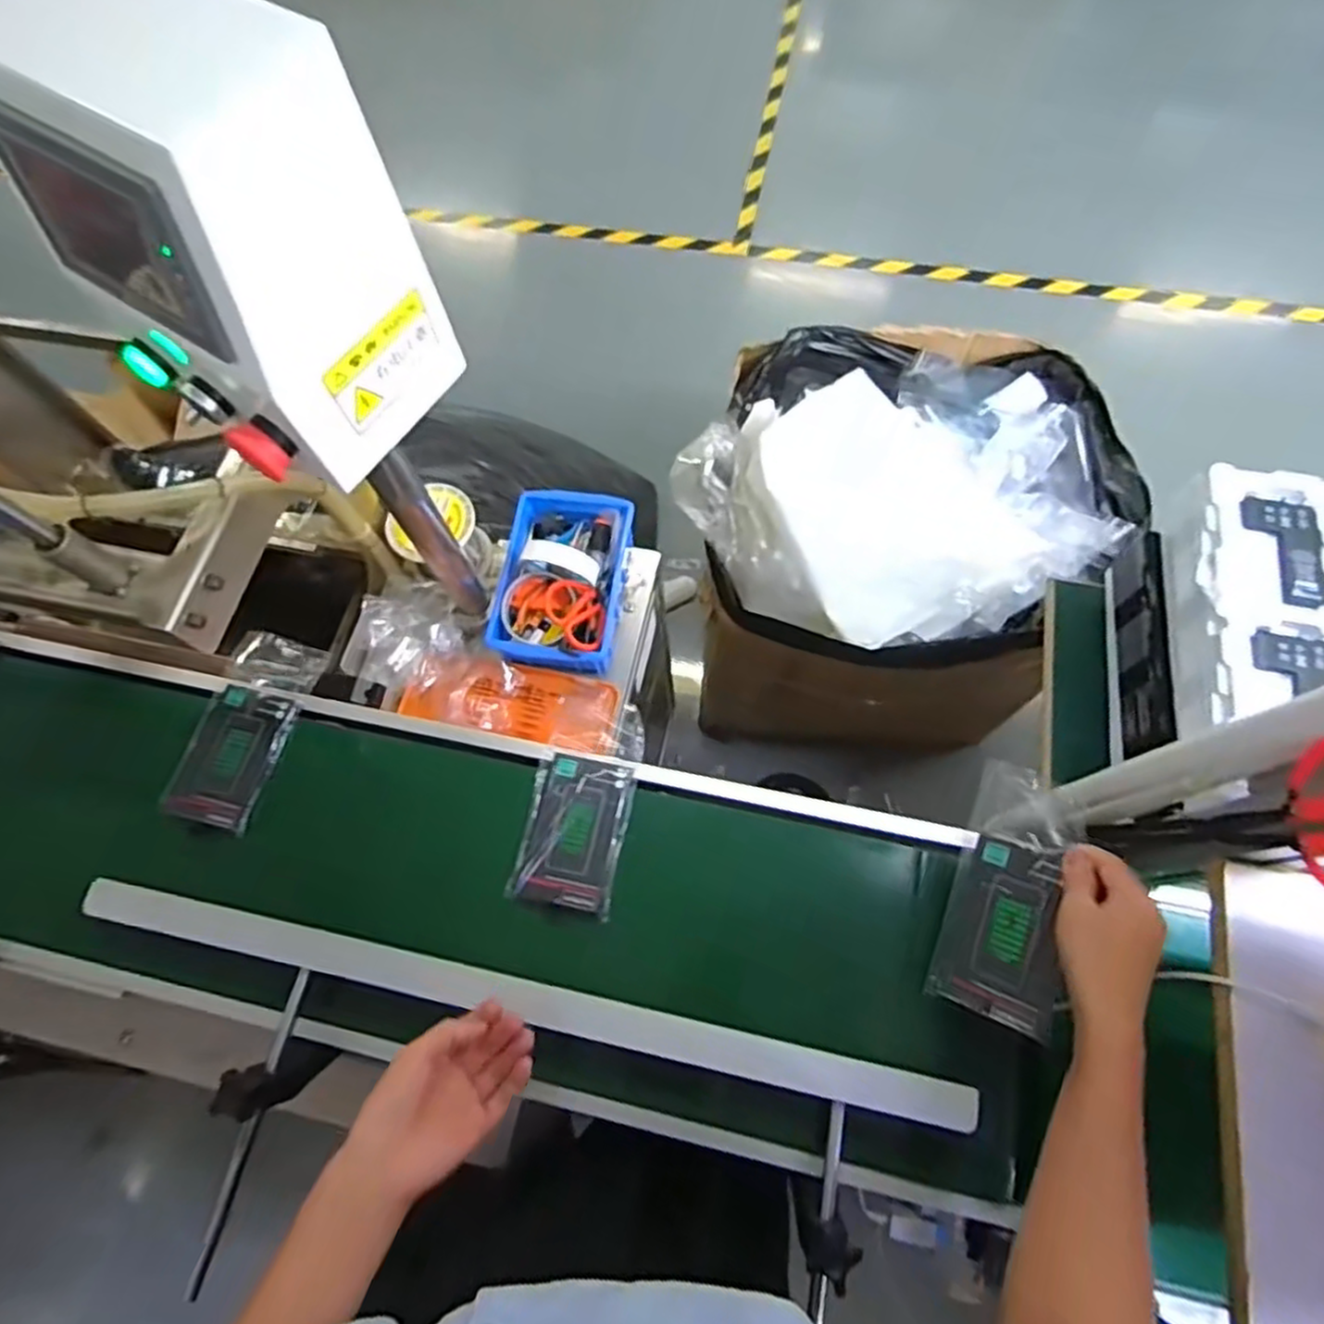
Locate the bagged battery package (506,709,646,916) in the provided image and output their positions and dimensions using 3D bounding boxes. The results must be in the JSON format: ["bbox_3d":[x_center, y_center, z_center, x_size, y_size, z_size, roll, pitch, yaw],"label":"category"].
[{"bbox_3d":[-0.076,0.137,0.704,0.092,0.021,0.190,10,69,7],"label":"bagged battery package"}]

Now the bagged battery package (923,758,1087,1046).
[{"bbox_3d":[0.276,0.182,0.586,0.092,0.012,0.194,4,75,49],"label":"bagged battery package"}]

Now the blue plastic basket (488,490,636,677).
[{"bbox_3d":[-0.114,-0.098,0.851,0.140,0.068,0.212,7,69,5],"label":"blue plastic basket"}]

